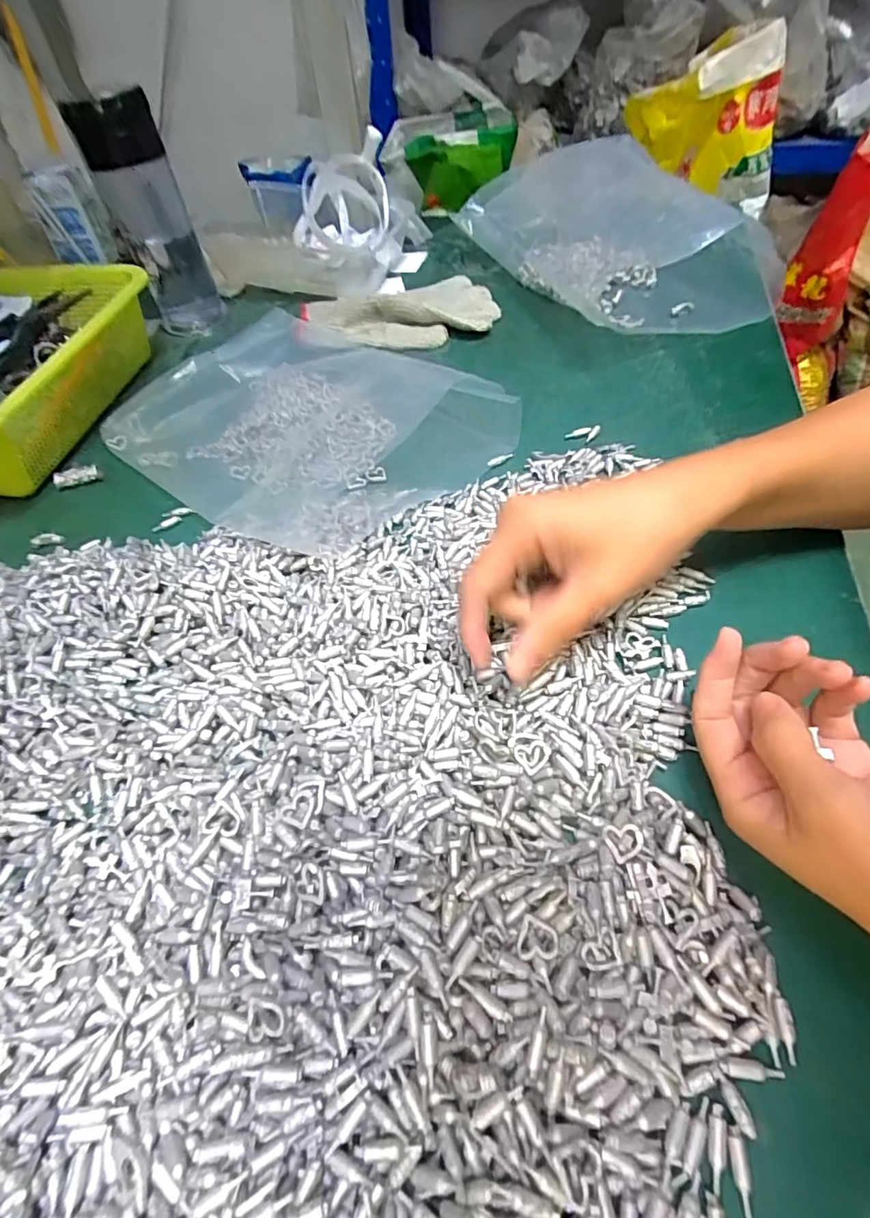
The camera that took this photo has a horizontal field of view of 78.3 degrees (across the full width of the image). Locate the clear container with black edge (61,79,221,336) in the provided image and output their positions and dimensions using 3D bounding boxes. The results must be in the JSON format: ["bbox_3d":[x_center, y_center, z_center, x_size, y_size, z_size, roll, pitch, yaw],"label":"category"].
[{"bbox_3d":[-0.270,-0.375,0.512,0.070,0.174,0.068,-19,53,-9],"label":"clear container with black edge"}]

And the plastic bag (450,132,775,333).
[{"bbox_3d":[0.162,-0.361,0.501,0.120,0.105,0.299,-30,56,-17],"label":"plastic bag"}]

